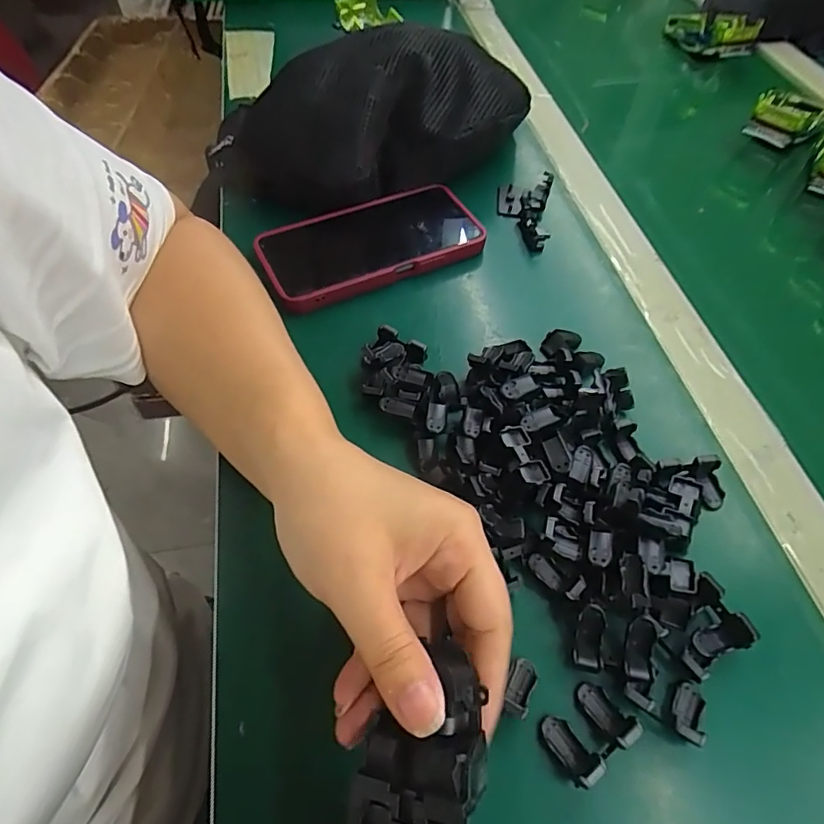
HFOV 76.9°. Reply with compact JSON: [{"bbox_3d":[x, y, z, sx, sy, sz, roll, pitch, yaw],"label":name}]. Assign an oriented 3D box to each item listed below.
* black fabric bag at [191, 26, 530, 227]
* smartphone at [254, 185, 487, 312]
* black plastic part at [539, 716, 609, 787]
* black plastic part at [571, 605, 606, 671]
[{"bbox_3d":[-0.046,-0.241,0.429,0.275,0.086,0.144,-2,56,-3],"label":"black fabric bag"},{"bbox_3d":[-0.030,-0.131,0.402,0.163,0.021,0.083,-22,59,-15],"label":"smartphone"},{"bbox_3d":[0.068,0.146,0.225,0.014,0.006,0.028,-38,65,-23],"label":"black plastic part"},{"bbox_3d":[0.083,0.106,0.243,0.012,0.008,0.030,7,91,3],"label":"black plastic part"}]

